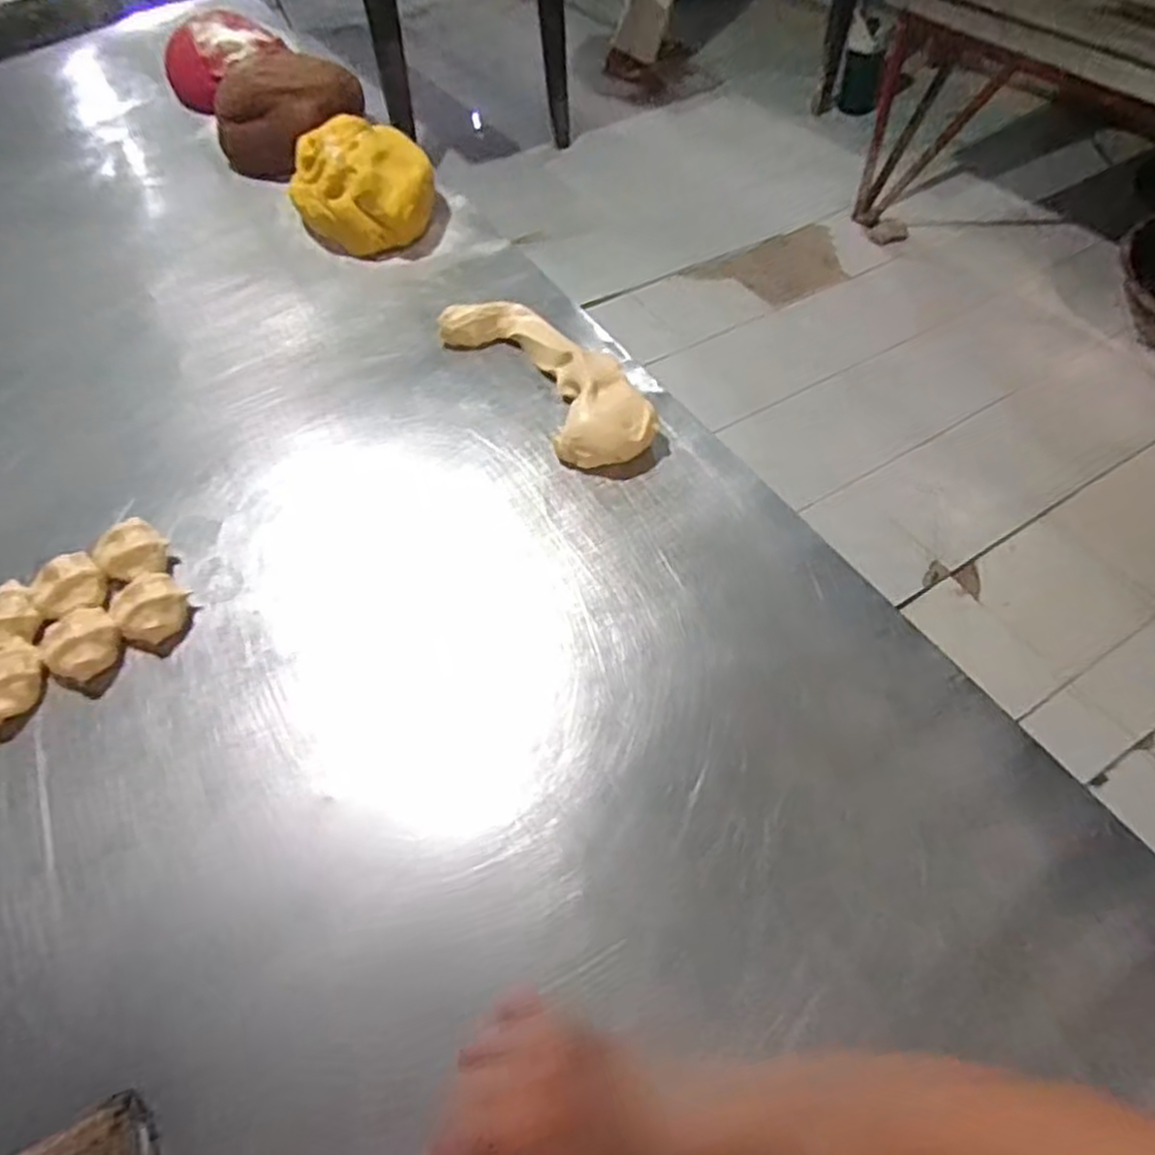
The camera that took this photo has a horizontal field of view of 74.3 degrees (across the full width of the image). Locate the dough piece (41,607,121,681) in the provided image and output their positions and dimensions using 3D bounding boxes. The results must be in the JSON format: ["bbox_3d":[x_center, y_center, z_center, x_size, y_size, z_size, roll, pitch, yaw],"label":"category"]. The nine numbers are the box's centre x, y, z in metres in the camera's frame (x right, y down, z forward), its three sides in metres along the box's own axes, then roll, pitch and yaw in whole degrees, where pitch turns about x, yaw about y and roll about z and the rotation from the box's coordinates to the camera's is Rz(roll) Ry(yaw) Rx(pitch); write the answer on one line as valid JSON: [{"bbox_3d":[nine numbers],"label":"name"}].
[{"bbox_3d":[-0.426,0.059,0.657,0.065,0.032,0.063,-2,54,3],"label":"dough piece"}]

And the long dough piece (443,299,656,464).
[{"bbox_3d":[-0.033,-0.216,0.807,0.101,0.052,0.292,-32,58,-18],"label":"long dough piece"}]

